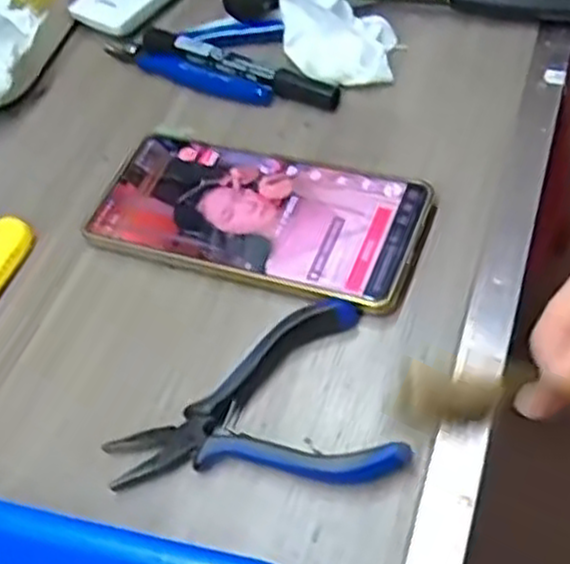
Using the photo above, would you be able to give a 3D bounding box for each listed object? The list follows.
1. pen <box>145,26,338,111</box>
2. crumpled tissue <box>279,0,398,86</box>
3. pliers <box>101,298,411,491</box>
[{"bbox_3d":[-0.029,-0.128,0.455,0.133,0.011,0.015,21,59,24],"label":"pen"},{"bbox_3d":[0.030,-0.147,0.445,0.064,0.043,0.066,-5,55,6],"label":"crumpled tissue"},{"bbox_3d":[-0.016,0.055,0.320,0.114,0.015,0.081,-16,52,-2],"label":"pliers"}]

